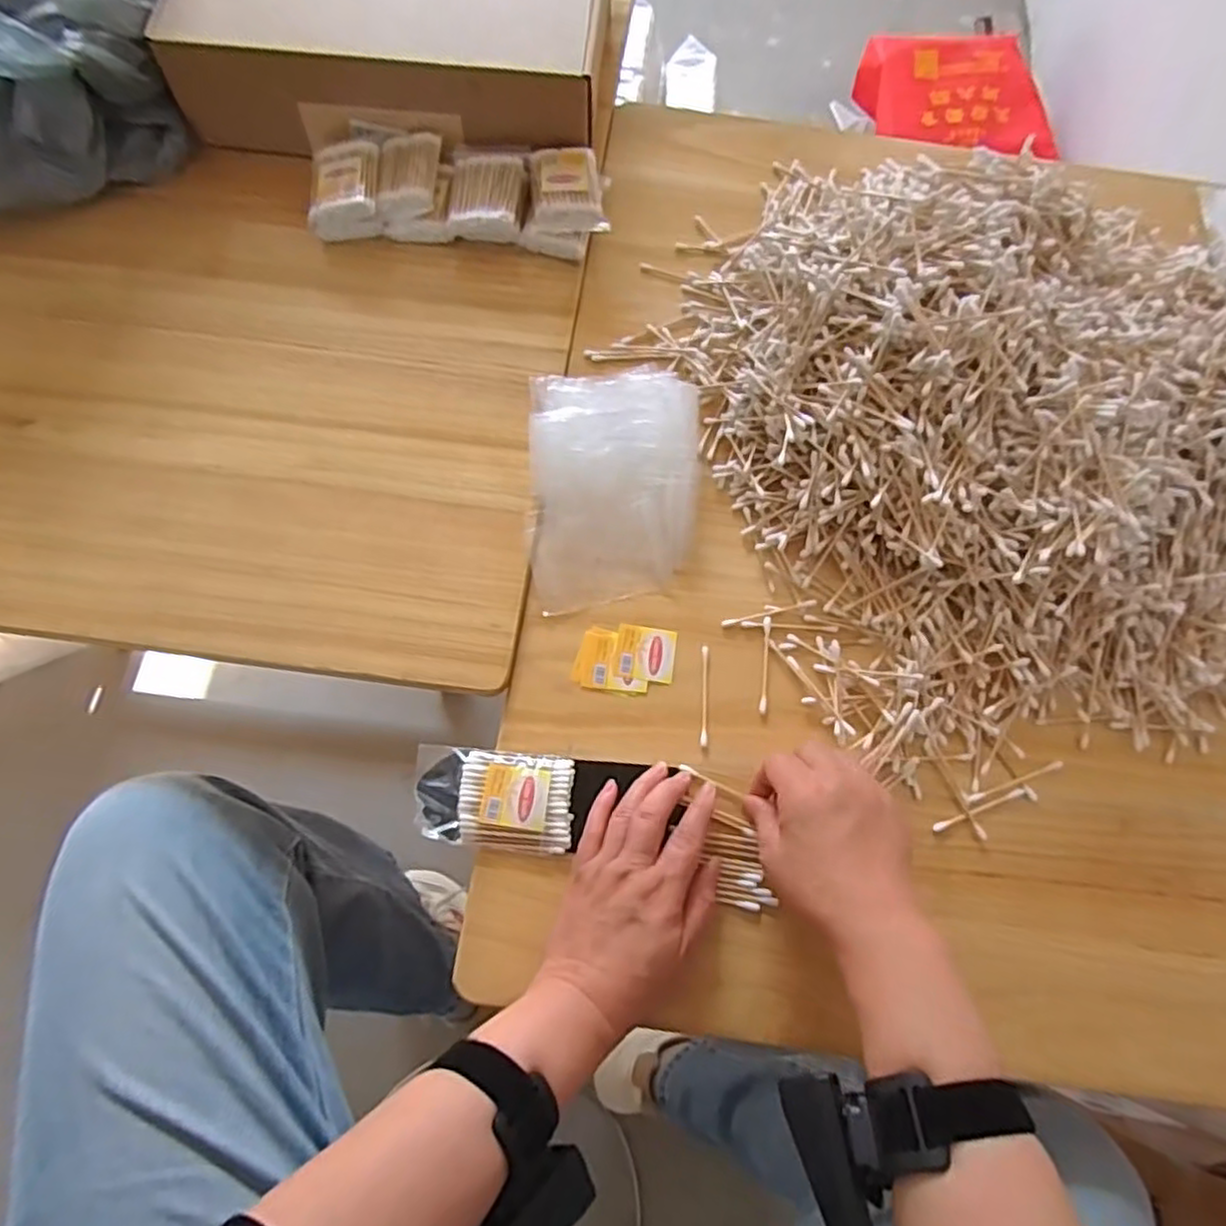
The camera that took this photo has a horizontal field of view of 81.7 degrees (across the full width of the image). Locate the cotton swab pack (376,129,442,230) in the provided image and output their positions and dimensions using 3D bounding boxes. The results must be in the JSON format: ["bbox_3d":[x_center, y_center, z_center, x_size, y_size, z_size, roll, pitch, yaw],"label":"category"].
[{"bbox_3d":[-0.172,-0.370,0.614,0.049,0.040,0.082,-1,73,-1],"label":"cotton swab pack"}]

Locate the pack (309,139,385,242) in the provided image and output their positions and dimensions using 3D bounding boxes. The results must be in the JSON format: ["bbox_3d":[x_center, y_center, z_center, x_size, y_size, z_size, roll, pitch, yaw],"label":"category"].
[{"bbox_3d":[-0.224,-0.355,0.605,0.057,0.045,0.078,-4,73,-2],"label":"pack"}]

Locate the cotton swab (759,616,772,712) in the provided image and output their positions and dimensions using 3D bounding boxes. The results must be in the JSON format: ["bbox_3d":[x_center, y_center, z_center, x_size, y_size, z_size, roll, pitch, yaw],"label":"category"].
[{"bbox_3d":[0.110,0.037,0.509,0.006,0.004,0.071,7,73,1],"label":"cotton swab"}]

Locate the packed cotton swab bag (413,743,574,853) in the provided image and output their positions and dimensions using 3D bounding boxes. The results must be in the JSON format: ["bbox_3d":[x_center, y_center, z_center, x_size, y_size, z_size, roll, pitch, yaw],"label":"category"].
[{"bbox_3d":[-0.080,0.123,0.473,0.105,0.012,0.061,6,73,1],"label":"packed cotton swab bag"}]

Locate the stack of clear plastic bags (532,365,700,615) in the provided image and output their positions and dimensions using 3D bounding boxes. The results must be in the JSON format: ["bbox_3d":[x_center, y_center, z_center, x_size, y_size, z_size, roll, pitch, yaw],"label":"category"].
[{"bbox_3d":[0.001,-0.103,0.541,0.125,0.030,0.193,-1,73,-1],"label":"stack of clear plastic bags"}]

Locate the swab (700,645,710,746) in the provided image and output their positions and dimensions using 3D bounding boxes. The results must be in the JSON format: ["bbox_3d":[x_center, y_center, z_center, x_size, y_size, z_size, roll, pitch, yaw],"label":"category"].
[{"bbox_3d":[0.065,0.058,0.502,0.005,0.004,0.072,3,73,0],"label":"swab"}]

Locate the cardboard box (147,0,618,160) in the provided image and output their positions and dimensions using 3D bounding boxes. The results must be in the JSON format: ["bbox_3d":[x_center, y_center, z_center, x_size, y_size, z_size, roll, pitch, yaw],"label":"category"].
[{"bbox_3d":[-0.179,-0.526,0.630,0.357,0.092,0.248,3,73,0],"label":"cardboard box"}]

